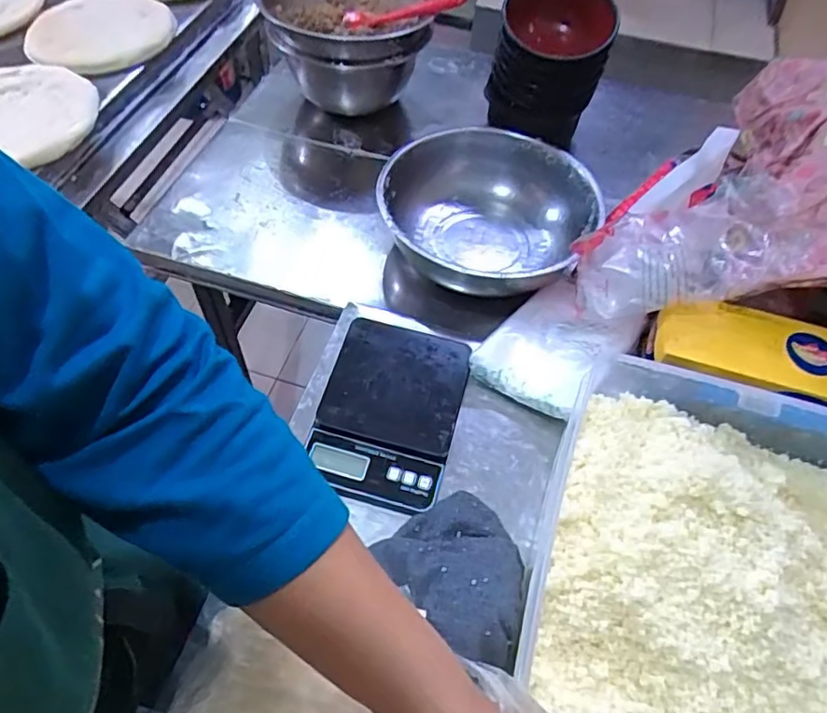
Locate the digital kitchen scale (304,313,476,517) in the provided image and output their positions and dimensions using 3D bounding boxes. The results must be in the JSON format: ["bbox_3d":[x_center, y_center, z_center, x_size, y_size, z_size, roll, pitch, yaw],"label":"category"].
[{"bbox_3d":[-0.021,0.051,0.576,0.125,0.030,0.179,13,57,6],"label":"digital kitchen scale"}]

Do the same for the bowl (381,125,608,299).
[{"bbox_3d":[0.086,-0.179,0.731,0.241,0.074,0.232,1,56,-2],"label":"bowl"}]

